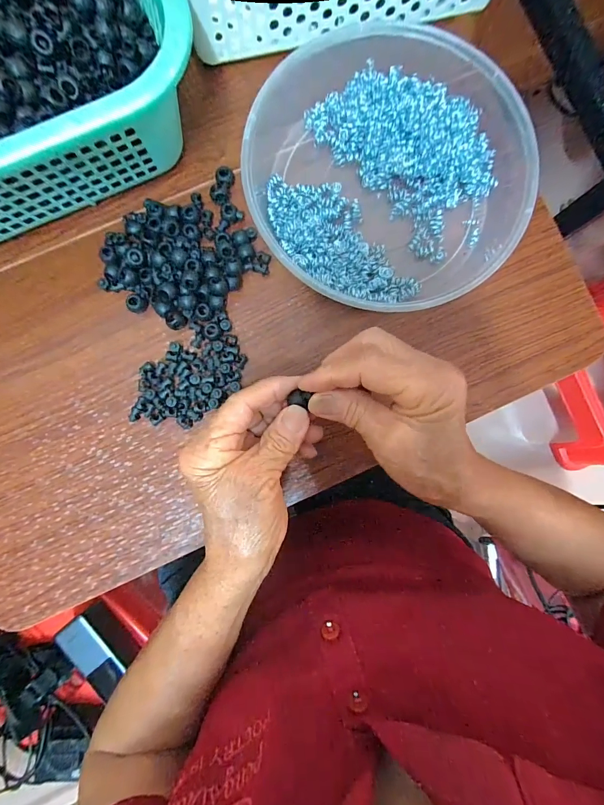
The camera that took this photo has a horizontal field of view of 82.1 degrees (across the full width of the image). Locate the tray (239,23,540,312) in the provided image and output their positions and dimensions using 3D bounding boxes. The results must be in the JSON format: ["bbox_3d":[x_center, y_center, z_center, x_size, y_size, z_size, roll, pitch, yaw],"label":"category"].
[{"bbox_3d":[0.072,-0.197,0.288,0.221,0.041,0.231,0,89,-1],"label":"tray"}]

